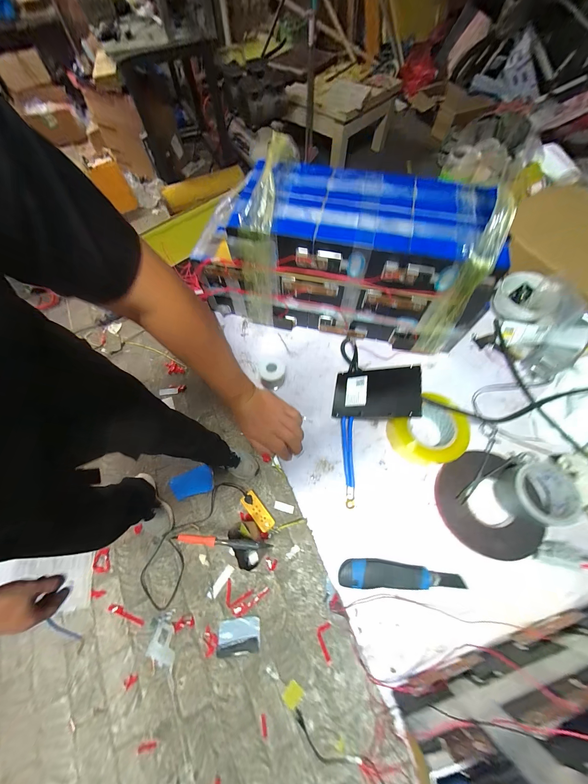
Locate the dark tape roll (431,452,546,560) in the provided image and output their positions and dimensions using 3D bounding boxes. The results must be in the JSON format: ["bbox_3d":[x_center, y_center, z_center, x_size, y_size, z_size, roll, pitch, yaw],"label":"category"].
[{"bbox_3d":[0.336,0.190,0.466,0.162,0.024,0.165,-2,64,4],"label":"dark tape roll"}]

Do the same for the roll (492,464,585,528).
[{"bbox_3d":[0.403,0.166,0.441,0.086,0.054,0.094,0,66,1],"label":"roll"}]

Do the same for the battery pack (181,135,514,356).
[{"bbox_3d":[0.092,-0.277,0.552,0.521,0.261,0.205,12,67,6],"label":"battery pack"}]

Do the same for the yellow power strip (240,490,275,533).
[{"bbox_3d":[-0.154,0.509,1.145,0.061,0.031,0.172,-37,71,-17],"label":"yellow power strip"}]

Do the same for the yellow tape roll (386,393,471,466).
[{"bbox_3d":[0.244,0.077,0.492,0.120,0.067,0.112,0,66,1],"label":"yellow tape roll"}]

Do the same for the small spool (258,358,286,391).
[{"bbox_3d":[-0.045,-0.036,0.557,0.053,0.052,0.057,2,66,2],"label":"small spool"}]

